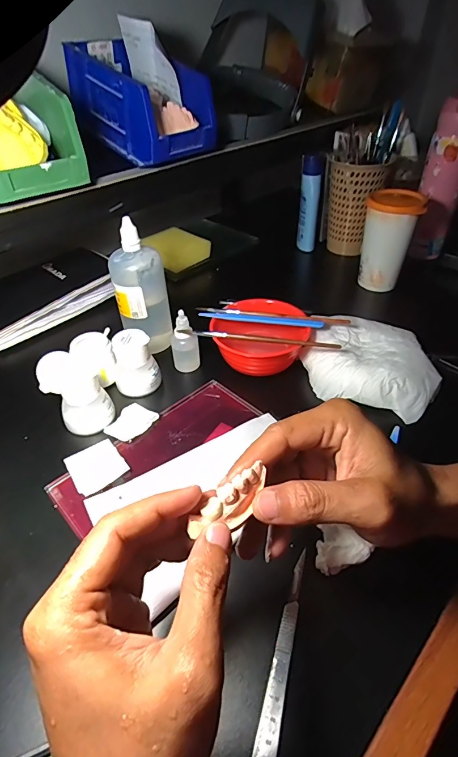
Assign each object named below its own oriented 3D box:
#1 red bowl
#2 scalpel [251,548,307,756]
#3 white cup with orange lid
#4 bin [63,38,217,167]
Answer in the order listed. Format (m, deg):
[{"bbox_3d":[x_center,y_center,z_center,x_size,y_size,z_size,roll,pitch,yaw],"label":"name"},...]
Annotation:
[{"bbox_3d":[0.034,-0.051,0.470,0.108,0.047,0.095,-6,43,-6],"label":"red bowl"},{"bbox_3d":[0.033,0.178,0.256,0.013,0.008,0.133,11,44,12],"label":"scalpel"},{"bbox_3d":[0.226,-0.197,0.574,0.071,0.124,0.069,12,44,13],"label":"white cup with orange lid"},{"bbox_3d":[-0.105,-0.338,0.482,0.161,0.100,0.093,32,52,30],"label":"bin"}]

